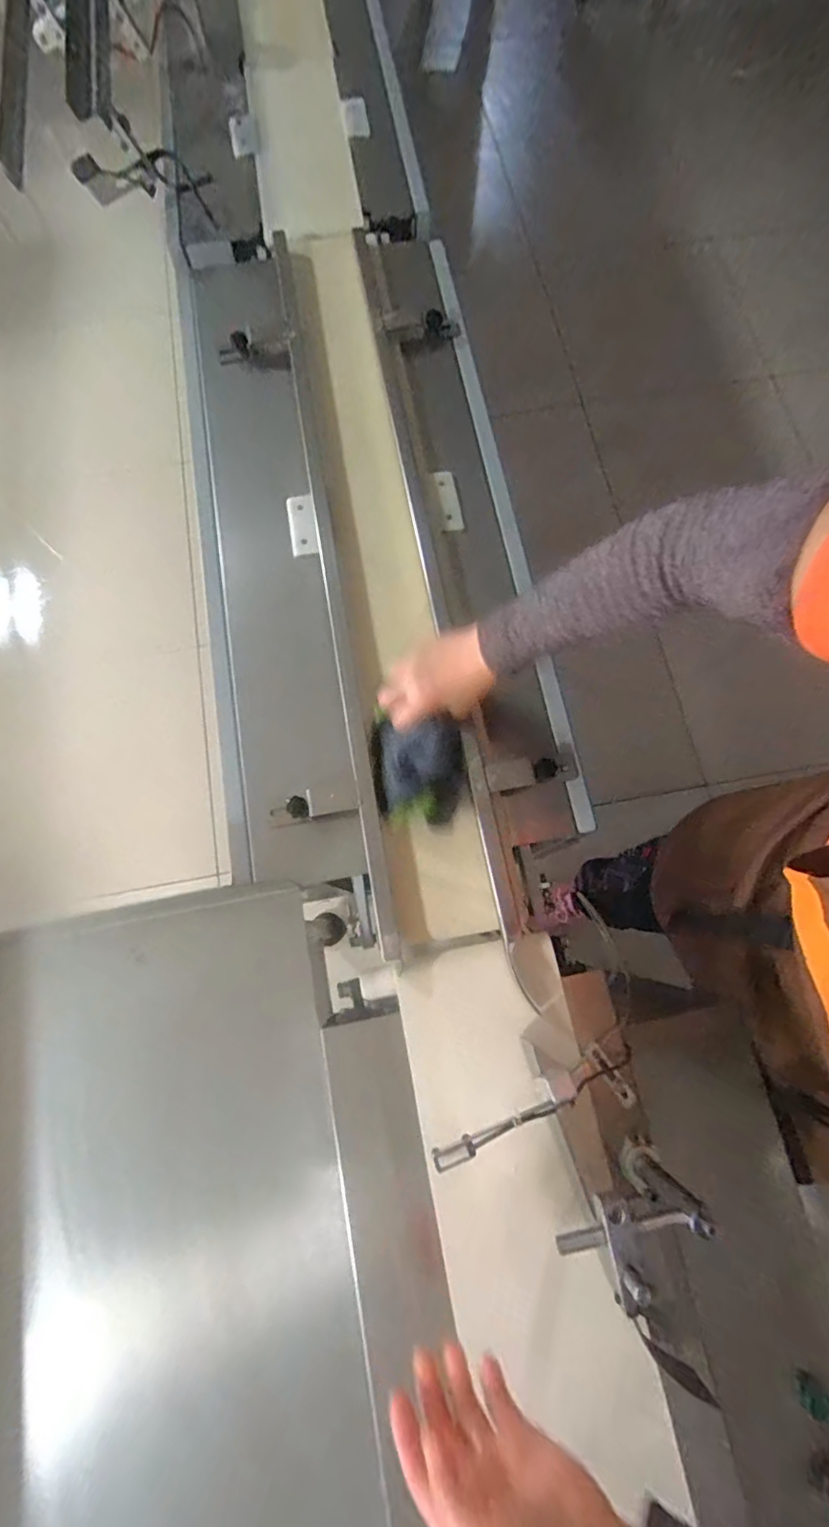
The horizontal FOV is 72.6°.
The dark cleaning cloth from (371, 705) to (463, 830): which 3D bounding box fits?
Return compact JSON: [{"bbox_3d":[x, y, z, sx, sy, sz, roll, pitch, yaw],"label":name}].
[{"bbox_3d":[0.003,0.002,0.583,0.095,0.053,0.111,1,74,0],"label":"dark cleaning cloth"}]

